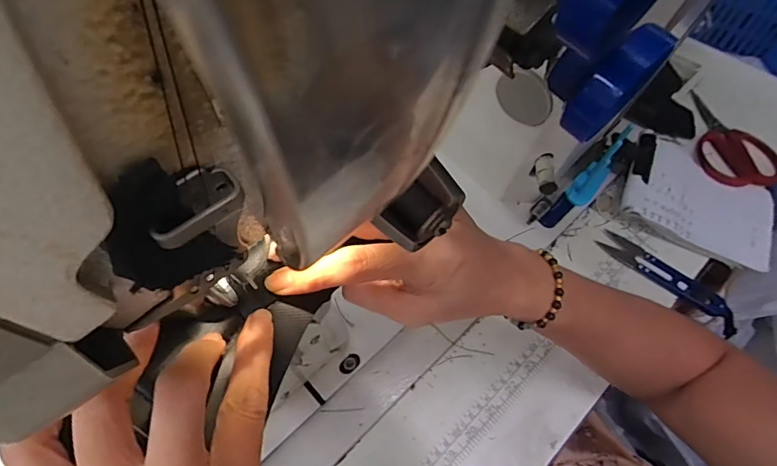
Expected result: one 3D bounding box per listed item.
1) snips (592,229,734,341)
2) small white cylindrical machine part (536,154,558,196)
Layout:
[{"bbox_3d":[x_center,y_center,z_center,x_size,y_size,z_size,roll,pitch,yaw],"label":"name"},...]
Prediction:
[{"bbox_3d":[0.257,0.041,0.419,0.025,0.006,0.131,-38,63,-19],"label":"snips"},{"bbox_3d":[0.132,-0.049,0.383,0.012,0.012,0.033,-6,79,0],"label":"small white cylindrical machine part"}]

